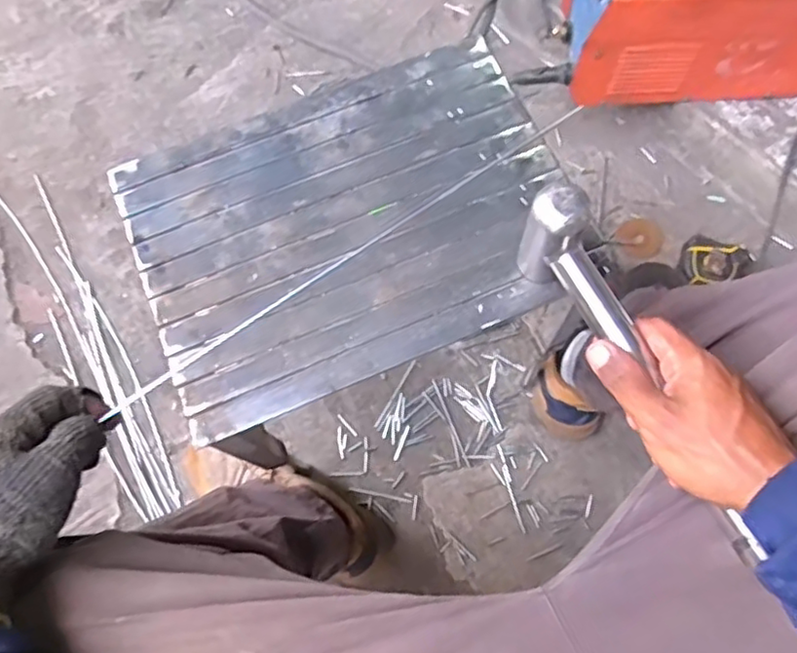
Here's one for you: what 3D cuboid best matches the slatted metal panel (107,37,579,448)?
[{"bbox_3d":[-0.038,-0.087,0.514,0.338,0.010,0.248,-22,72,-6],"label":"slatted metal panel"}]

